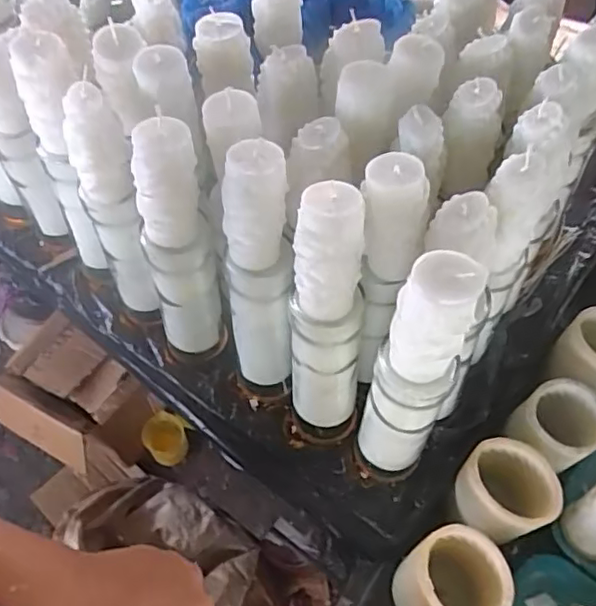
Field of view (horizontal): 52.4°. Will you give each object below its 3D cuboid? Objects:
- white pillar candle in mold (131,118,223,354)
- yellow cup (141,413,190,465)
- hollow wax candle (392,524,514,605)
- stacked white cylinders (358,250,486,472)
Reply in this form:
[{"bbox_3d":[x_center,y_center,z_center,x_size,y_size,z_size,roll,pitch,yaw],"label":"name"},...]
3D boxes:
[{"bbox_3d":[-0.115,-0.048,0.600,0.061,0.283,0.059,-5,58,-6],"label":"white pillar candle in mold"},{"bbox_3d":[-0.238,0.245,1.094,0.075,0.071,0.077,-10,58,-9],"label":"yellow cup"},{"bbox_3d":[0.143,0.273,0.586,0.092,0.105,0.090,-6,58,-7],"label":"hollow wax candle"},{"bbox_3d":[0.101,0.065,0.525,0.068,0.270,0.065,16,58,7],"label":"stacked white cylinders"}]

